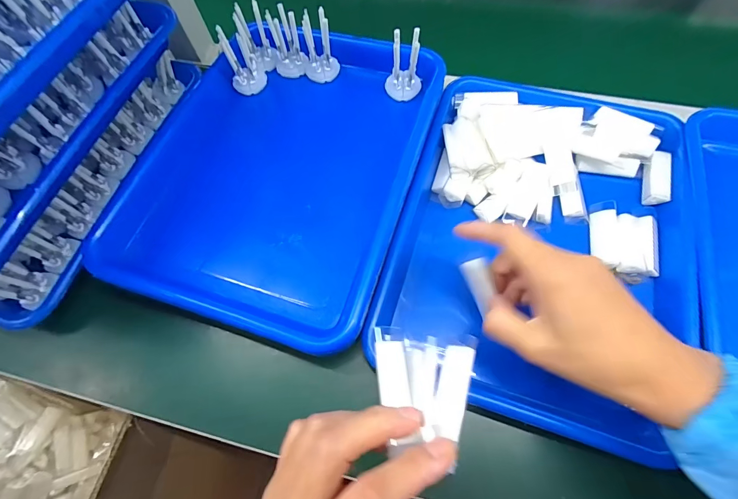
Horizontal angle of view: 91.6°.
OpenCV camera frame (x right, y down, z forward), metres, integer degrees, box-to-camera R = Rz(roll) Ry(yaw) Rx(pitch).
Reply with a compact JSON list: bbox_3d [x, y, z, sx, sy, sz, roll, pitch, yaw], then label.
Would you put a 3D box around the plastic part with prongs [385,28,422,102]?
[{"bbox_3d":[0.035,-0.187,0.367,0.035,0.061,0.031,-2,66,2],"label":"plastic part with prongs"}]

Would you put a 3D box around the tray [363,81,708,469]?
[{"bbox_3d":[0.155,-0.011,0.338,0.245,0.054,0.315,16,68,10],"label":"tray"}]

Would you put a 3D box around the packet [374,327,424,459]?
[{"bbox_3d":[0.014,0.081,0.212,0.020,0.010,0.067,3,63,-22],"label":"packet"}]

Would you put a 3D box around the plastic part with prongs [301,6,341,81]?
[{"bbox_3d":[-0.054,-0.217,0.385,0.036,0.062,0.030,-11,66,-2],"label":"plastic part with prongs"}]

